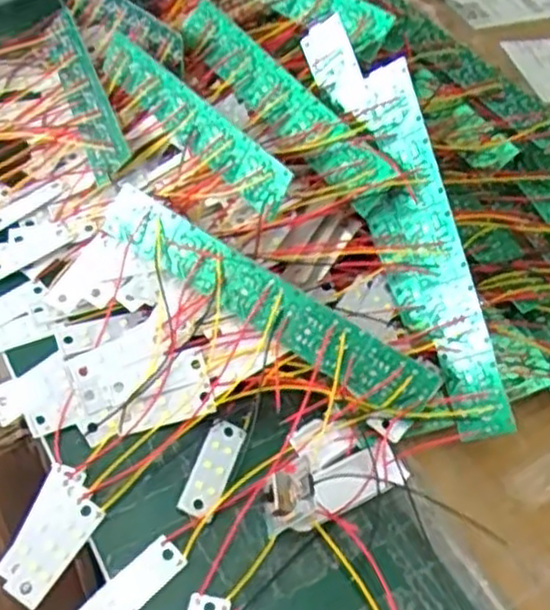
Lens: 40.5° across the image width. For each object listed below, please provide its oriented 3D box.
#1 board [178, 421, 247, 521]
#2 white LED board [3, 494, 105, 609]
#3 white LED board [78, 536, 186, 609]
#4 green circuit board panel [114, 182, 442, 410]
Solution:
[{"bbox_3d":[-0.027,0.074,0.332,0.016,0.004,0.045,31,57,-7],"label":"board"},{"bbox_3d":[-0.091,0.102,0.310,0.016,0.004,0.046,31,66,12],"label":"white LED board"},{"bbox_3d":[-0.058,0.114,0.300,0.046,0.009,0.015,-36,65,-28],"label":"white LED board"},{"bbox_3d":[-0.007,-0.003,0.345,0.174,0.007,0.026,32,97,13],"label":"green circuit board panel"}]

